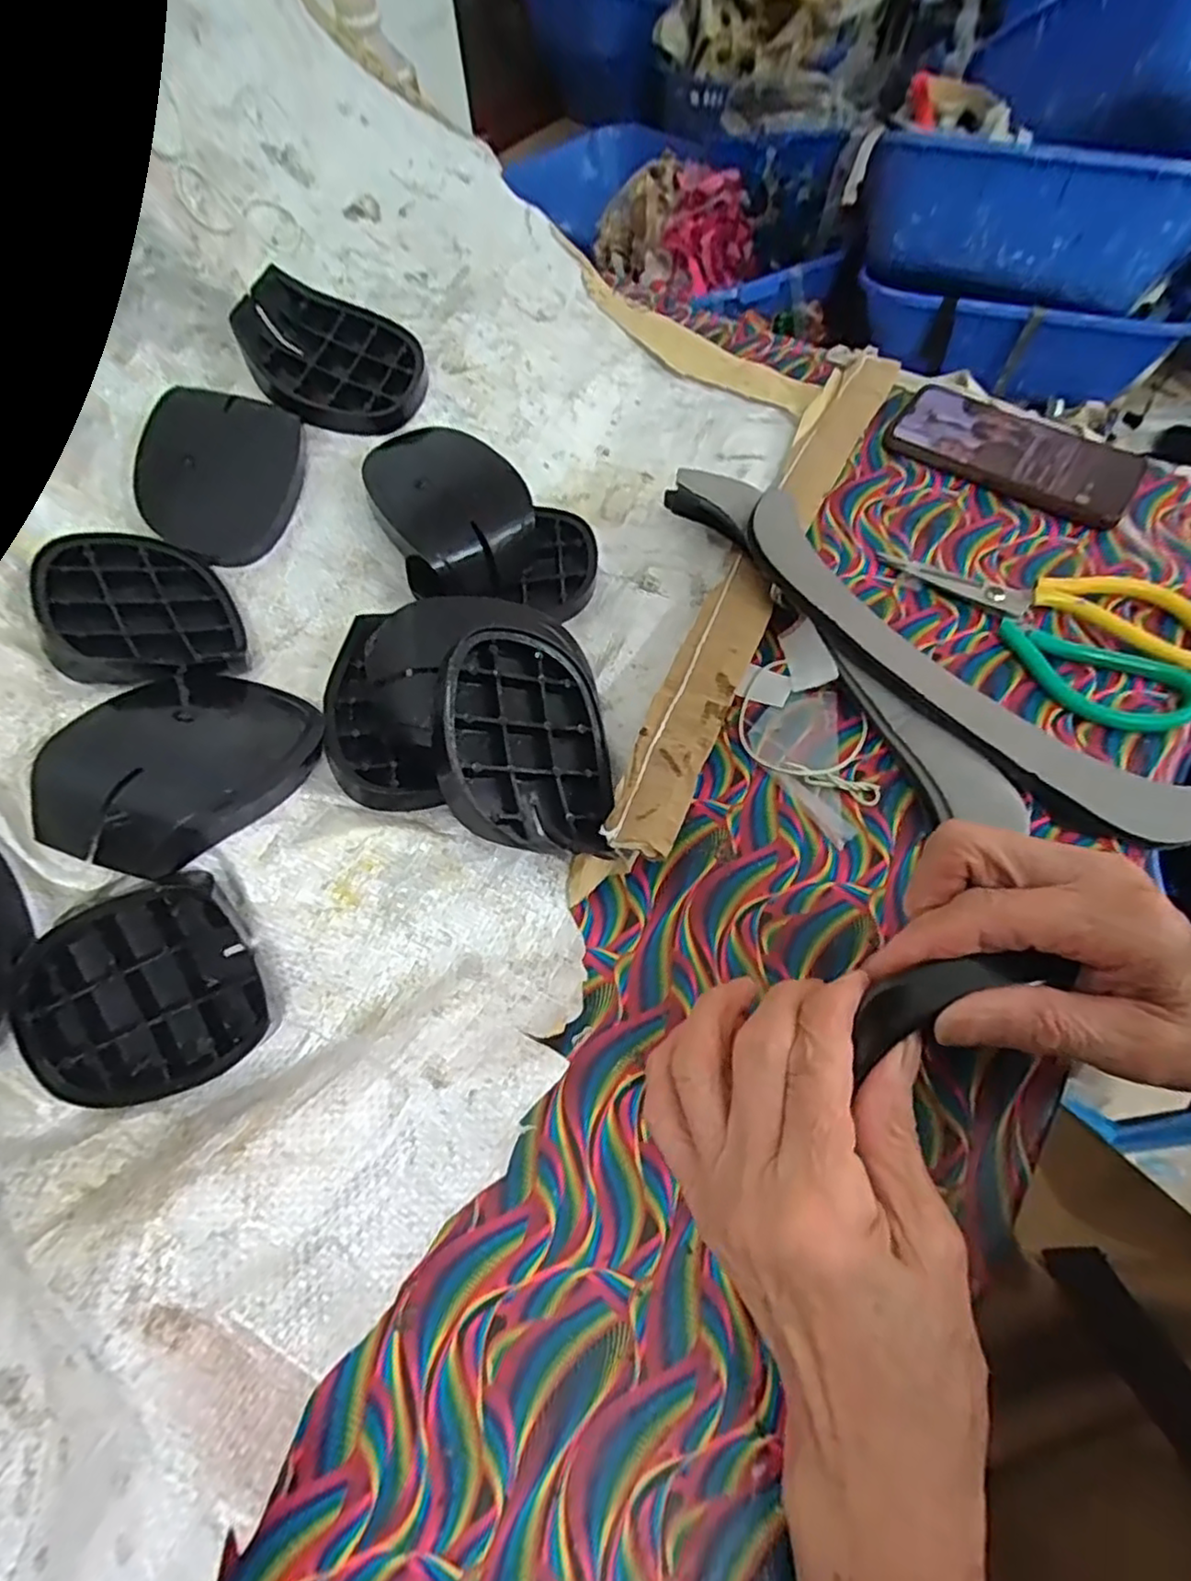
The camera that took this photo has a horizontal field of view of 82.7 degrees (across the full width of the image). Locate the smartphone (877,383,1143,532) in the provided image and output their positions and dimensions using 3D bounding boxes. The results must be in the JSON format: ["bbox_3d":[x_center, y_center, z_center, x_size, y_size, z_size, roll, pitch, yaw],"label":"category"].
[{"bbox_3d":[0.294,-0.241,0.476,0.161,0.014,0.085,31,67,18],"label":"smartphone"}]

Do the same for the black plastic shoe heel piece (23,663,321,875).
[{"bbox_3d":[-0.191,-0.019,0.316,0.096,0.024,0.120,27,44,9],"label":"black plastic shoe heel piece"}]

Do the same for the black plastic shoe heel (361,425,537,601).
[{"bbox_3d":[-0.090,-0.178,0.418,0.088,0.022,0.130,-32,79,-25],"label":"black plastic shoe heel"}]

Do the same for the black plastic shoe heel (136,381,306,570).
[{"bbox_3d":[-0.223,-0.187,0.401,0.087,0.012,0.104,11,77,-10],"label":"black plastic shoe heel"}]

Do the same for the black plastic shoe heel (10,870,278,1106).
[{"bbox_3d":[-0.199,0.089,0.298,0.102,0.017,0.085,-23,99,-2],"label":"black plastic shoe heel"}]

